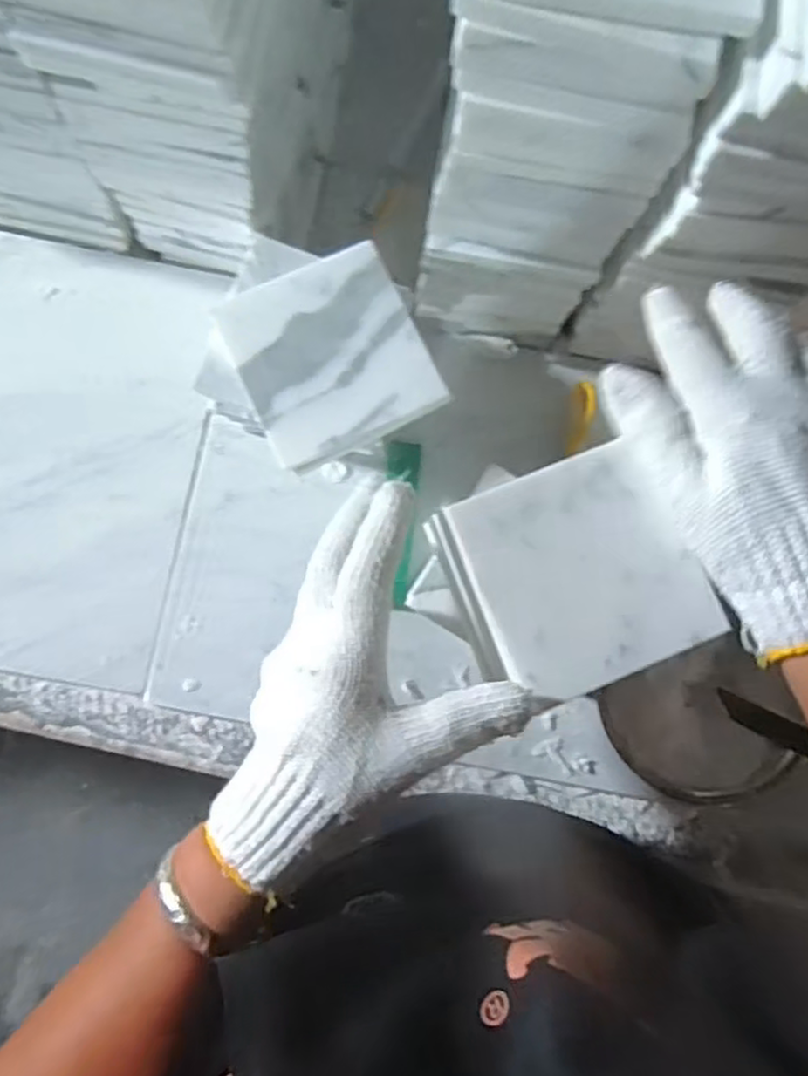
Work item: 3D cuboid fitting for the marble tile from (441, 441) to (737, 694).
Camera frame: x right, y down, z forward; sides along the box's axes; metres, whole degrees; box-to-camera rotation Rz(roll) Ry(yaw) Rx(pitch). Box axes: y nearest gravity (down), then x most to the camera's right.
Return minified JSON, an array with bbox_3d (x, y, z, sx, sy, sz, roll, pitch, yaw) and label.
[{"bbox_3d":[0.082,0.015,0.318,0.097,0.012,0.098,-21,87,-7],"label":"marble tile"}]

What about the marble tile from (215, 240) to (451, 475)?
[{"bbox_3d":[-0.039,-0.100,0.384,0.097,0.007,0.102,-26,87,-8],"label":"marble tile"}]

